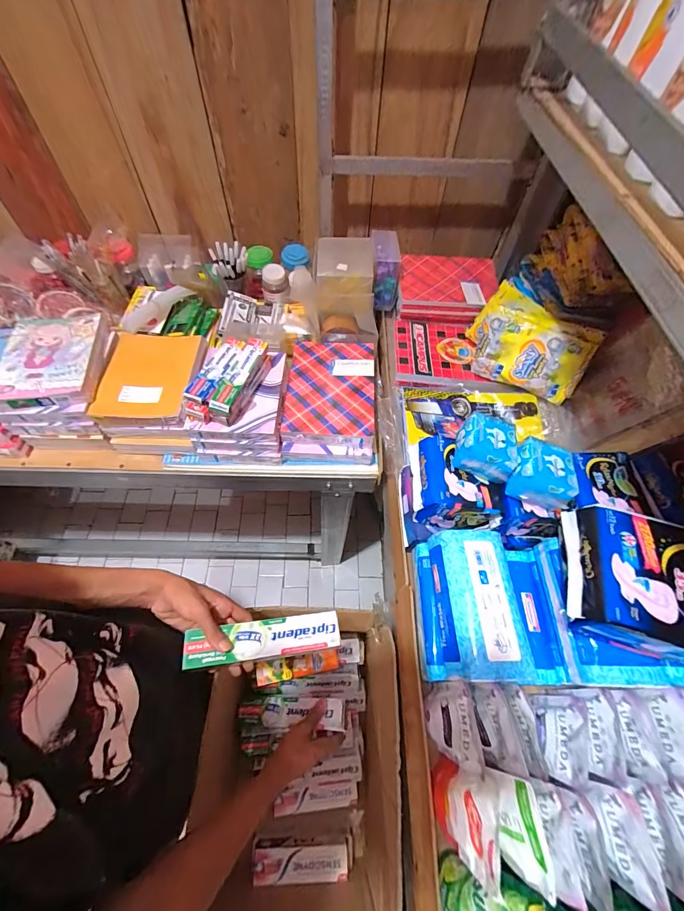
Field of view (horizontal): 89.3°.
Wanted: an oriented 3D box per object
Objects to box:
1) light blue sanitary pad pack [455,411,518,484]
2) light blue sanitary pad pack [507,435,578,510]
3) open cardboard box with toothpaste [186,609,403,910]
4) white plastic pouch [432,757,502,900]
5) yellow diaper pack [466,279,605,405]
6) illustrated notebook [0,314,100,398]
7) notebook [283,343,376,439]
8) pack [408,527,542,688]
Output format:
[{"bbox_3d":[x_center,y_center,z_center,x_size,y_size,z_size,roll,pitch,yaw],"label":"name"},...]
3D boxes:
[{"bbox_3d":[0.219,-0.014,0.530,0.085,0.056,0.082,19,60,7],"label":"light blue sanitary pad pack"},{"bbox_3d":[0.293,0.027,0.508,0.082,0.043,0.090,19,60,7],"label":"light blue sanitary pad pack"},{"bbox_3d":[-0.058,0.518,0.593,0.265,0.290,0.392,7,60,0],"label":"open cardboard box with toothpaste"},{"bbox_3d":[0.138,0.408,0.394,0.033,0.117,0.082,6,60,-1],"label":"white plastic pouch"},{"bbox_3d":[0.402,-0.242,0.748,0.234,0.121,0.152,23,61,9],"label":"yellow diaper pack"},{"bbox_3d":[-0.541,-0.190,0.635,0.158,0.014,0.200,-8,61,-9],"label":"illustrated notebook"},{"bbox_3d":[-0.021,-0.146,0.707,0.172,0.014,0.244,4,60,-2],"label":"notebook"},{"bbox_3d":[0.177,0.212,0.497,0.113,0.096,0.185,2,60,-3],"label":"pack"}]

